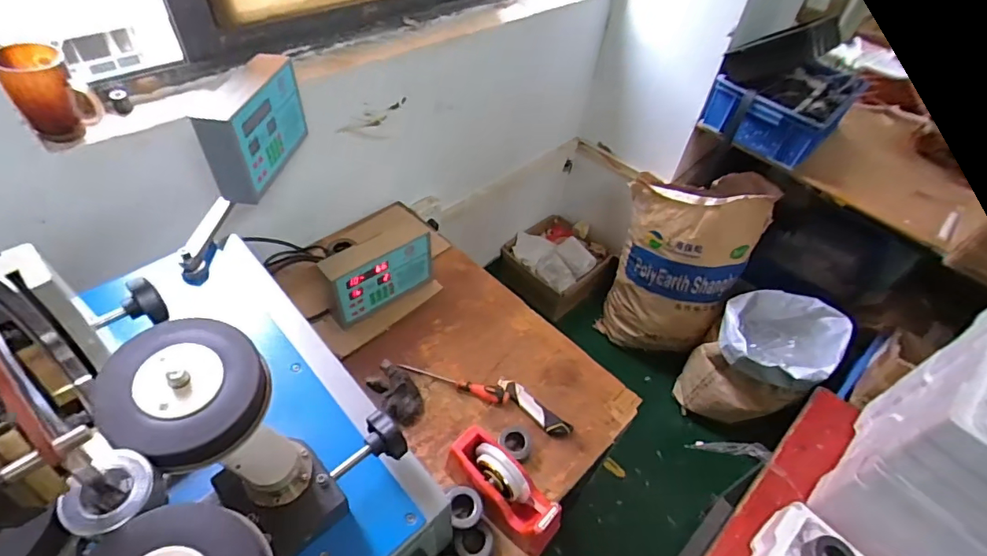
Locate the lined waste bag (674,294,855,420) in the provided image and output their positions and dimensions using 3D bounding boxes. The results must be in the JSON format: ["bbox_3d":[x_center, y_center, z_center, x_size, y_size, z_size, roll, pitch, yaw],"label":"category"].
[{"bbox_3d":[0.844,0.267,1.590,0.362,0.344,0.327,20,49,12],"label":"lined waste bag"}]

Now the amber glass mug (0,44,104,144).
[{"bbox_3d":[-0.635,-0.267,0.718,0.089,0.113,0.070,-27,56,-26],"label":"amber glass mug"}]

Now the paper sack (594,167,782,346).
[{"bbox_3d":[0.590,-0.030,1.631,0.396,0.595,0.263,16,49,9],"label":"paper sack"}]

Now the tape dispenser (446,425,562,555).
[{"bbox_3d":[0.016,0.335,0.788,0.080,0.101,0.203,-33,59,-30],"label":"tape dispenser"}]

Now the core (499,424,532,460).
[{"bbox_3d":[0.038,0.283,0.858,0.060,0.026,0.058,3,48,-3],"label":"core"}]

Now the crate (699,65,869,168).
[{"bbox_3d":[0.831,-0.503,1.416,0.308,0.166,0.409,37,55,25],"label":"crate"}]

